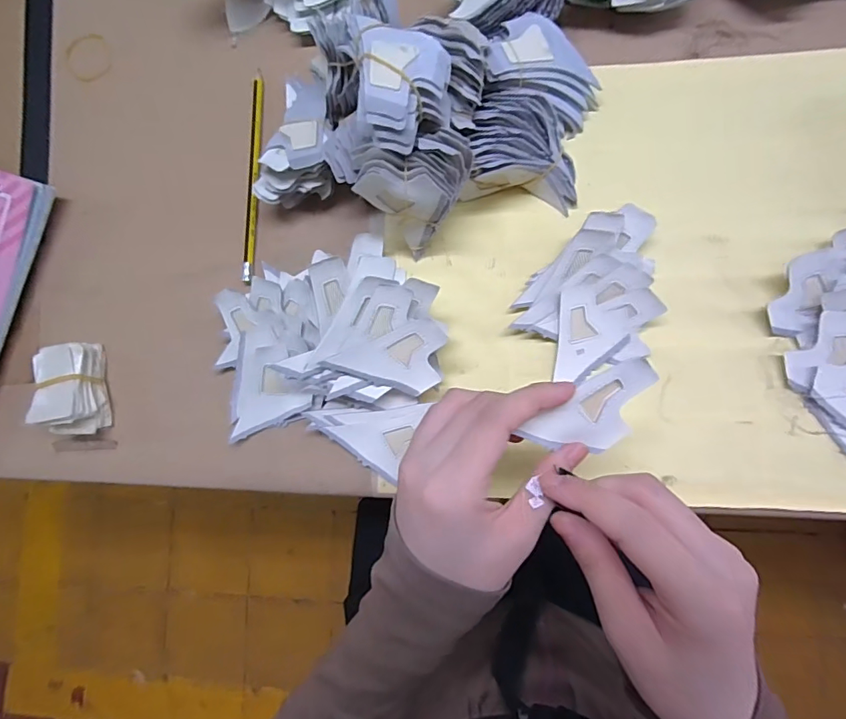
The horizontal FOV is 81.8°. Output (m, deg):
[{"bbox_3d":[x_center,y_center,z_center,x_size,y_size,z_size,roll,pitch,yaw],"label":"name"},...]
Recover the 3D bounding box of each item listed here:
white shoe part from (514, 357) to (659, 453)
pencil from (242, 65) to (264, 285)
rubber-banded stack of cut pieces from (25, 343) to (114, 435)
[{"bbox_3d":[0.087,0.028,0.243,0.068,0.004,0.042,-39,114,1],"label":"white shoe part"},{"bbox_3d":[-0.136,-0.147,0.389,0.010,0.009,0.175,0,85,7],"label":"pencil"},{"bbox_3d":[-0.272,0.024,0.375,0.038,0.040,0.069,-14,84,6],"label":"rubber-banded stack of cut pieces"}]

